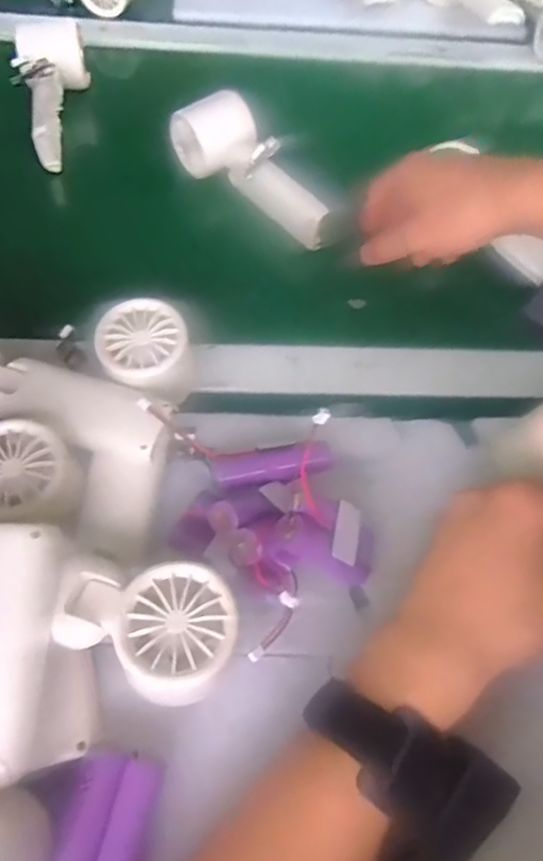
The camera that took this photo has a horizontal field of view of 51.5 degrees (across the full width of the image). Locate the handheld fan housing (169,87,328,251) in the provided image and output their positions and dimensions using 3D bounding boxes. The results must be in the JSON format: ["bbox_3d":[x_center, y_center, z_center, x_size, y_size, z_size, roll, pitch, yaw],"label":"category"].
[{"bbox_3d":[-0.014,-0.218,0.463,0.055,0.053,0.155,-36,69,-19],"label":"handheld fan housing"}]

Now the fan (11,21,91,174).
[{"bbox_3d":[-0.193,-0.297,0.500,0.056,0.056,0.142,-8,62,-7],"label":"fan"}]

